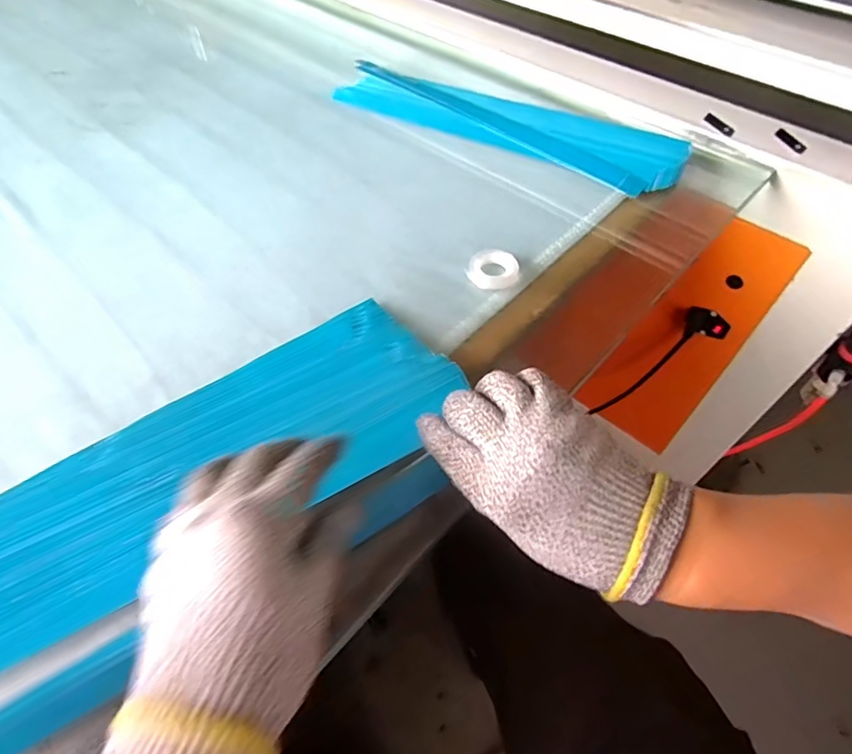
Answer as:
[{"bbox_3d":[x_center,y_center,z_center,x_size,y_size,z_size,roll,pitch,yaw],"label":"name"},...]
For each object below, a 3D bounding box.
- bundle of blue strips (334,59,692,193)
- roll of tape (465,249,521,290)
[{"bbox_3d":[0.086,-0.298,0.607,0.410,0.020,0.110,24,58,15],"label":"bundle of blue strips"},{"bbox_3d":[0.061,-0.095,0.463,0.041,0.013,0.042,0,55,0],"label":"roll of tape"}]

